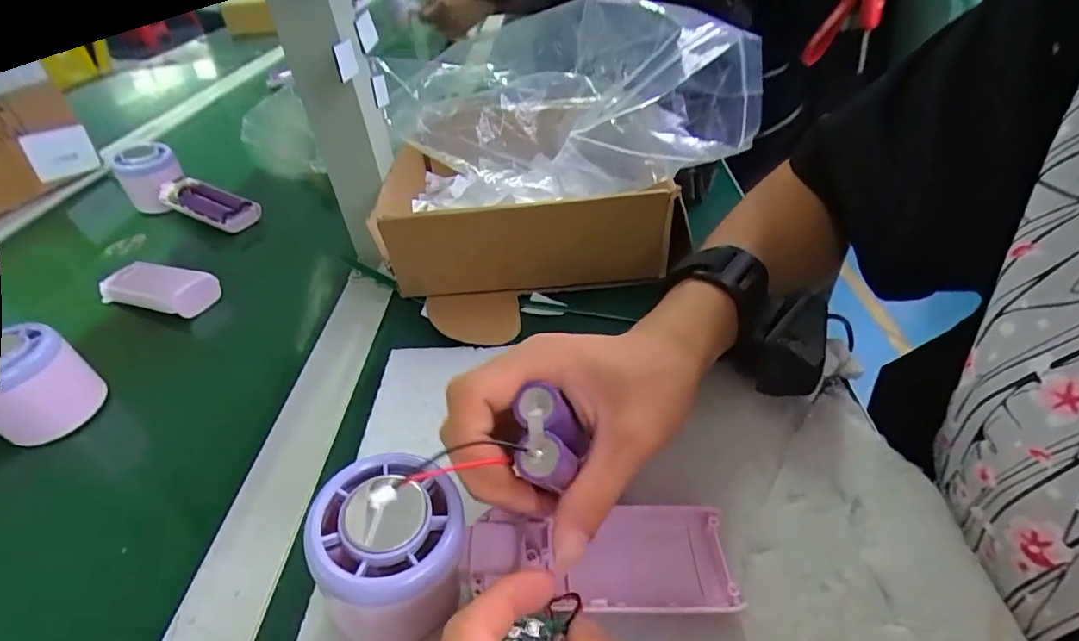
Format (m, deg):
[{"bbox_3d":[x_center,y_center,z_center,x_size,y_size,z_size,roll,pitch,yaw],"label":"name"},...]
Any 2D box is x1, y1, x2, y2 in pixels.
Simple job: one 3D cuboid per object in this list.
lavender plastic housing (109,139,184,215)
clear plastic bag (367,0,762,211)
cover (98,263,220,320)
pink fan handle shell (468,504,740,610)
[{"bbox_3d":[-0.400,-0.147,0.533,0.055,0.053,0.061,-33,47,-27],"label":"lavender plastic housing"},{"bbox_3d":[0.036,-0.195,0.435,0.307,0.120,0.163,-1,41,6],"label":"clear plastic bag"},{"bbox_3d":[-0.310,-0.027,0.418,0.106,0.017,0.041,11,46,16],"label":"cover"},{"bbox_3d":[0.025,0.097,0.212,0.106,0.011,0.043,4,41,-7],"label":"pink fan handle shell"}]

